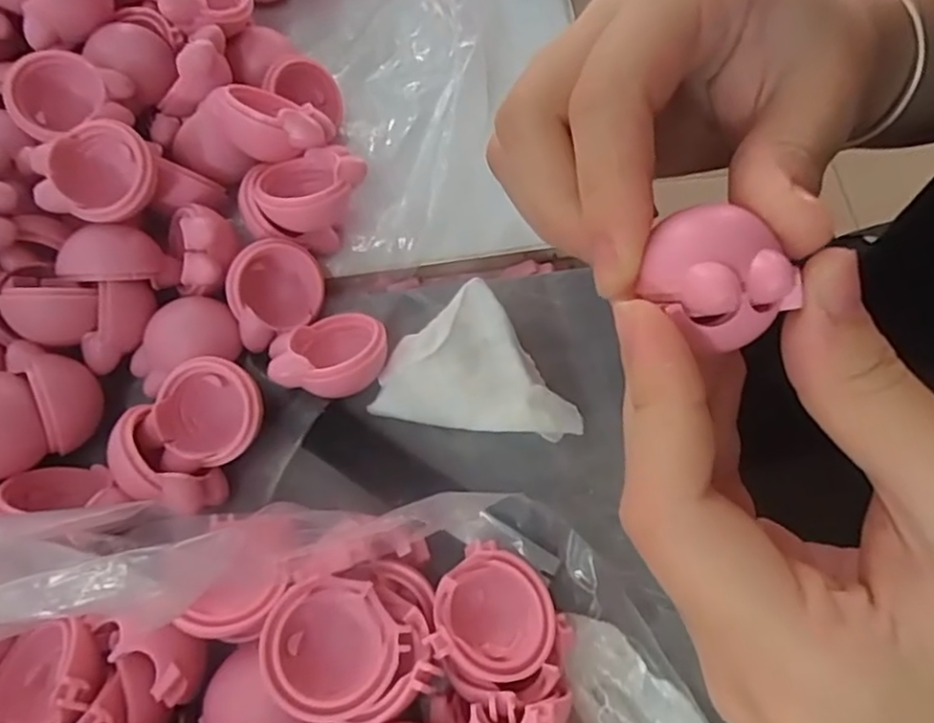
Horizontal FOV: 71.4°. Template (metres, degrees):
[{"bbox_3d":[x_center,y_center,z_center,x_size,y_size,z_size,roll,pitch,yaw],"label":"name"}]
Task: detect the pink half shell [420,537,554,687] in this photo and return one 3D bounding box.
[{"bbox_3d":[0.006,0.062,0.156,0.029,0.011,0.029,15,43,-14],"label":"pink half shell"}]

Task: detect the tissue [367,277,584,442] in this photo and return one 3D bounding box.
[{"bbox_3d":[0.005,0.000,0.191,0.058,0.020,0.038,9,66,7],"label":"tissue"}]

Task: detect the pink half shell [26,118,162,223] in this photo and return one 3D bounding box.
[{"bbox_3d":[-0.109,-0.054,0.193,0.033,0.015,0.029,-17,87,-6],"label":"pink half shell"}]

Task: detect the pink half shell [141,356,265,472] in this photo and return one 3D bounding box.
[{"bbox_3d":[-0.072,0.015,0.184,0.032,0.016,0.028,-26,81,-2],"label":"pink half shell"}]

